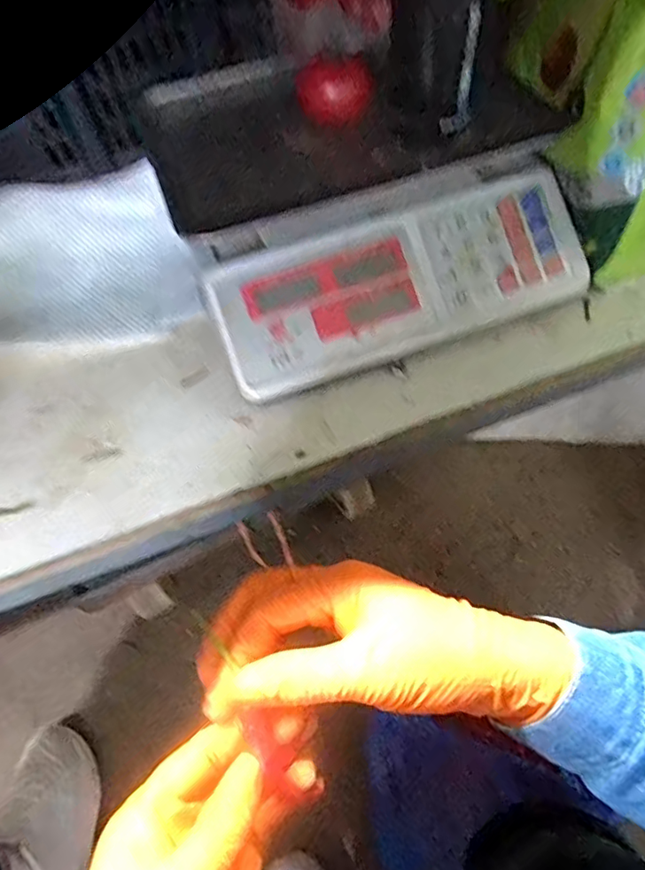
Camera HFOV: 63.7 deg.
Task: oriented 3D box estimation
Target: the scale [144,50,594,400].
[{"bbox_3d":[0.033,-0.217,0.477,0.327,0.129,0.309,-19,59,-8],"label":"scale"}]

